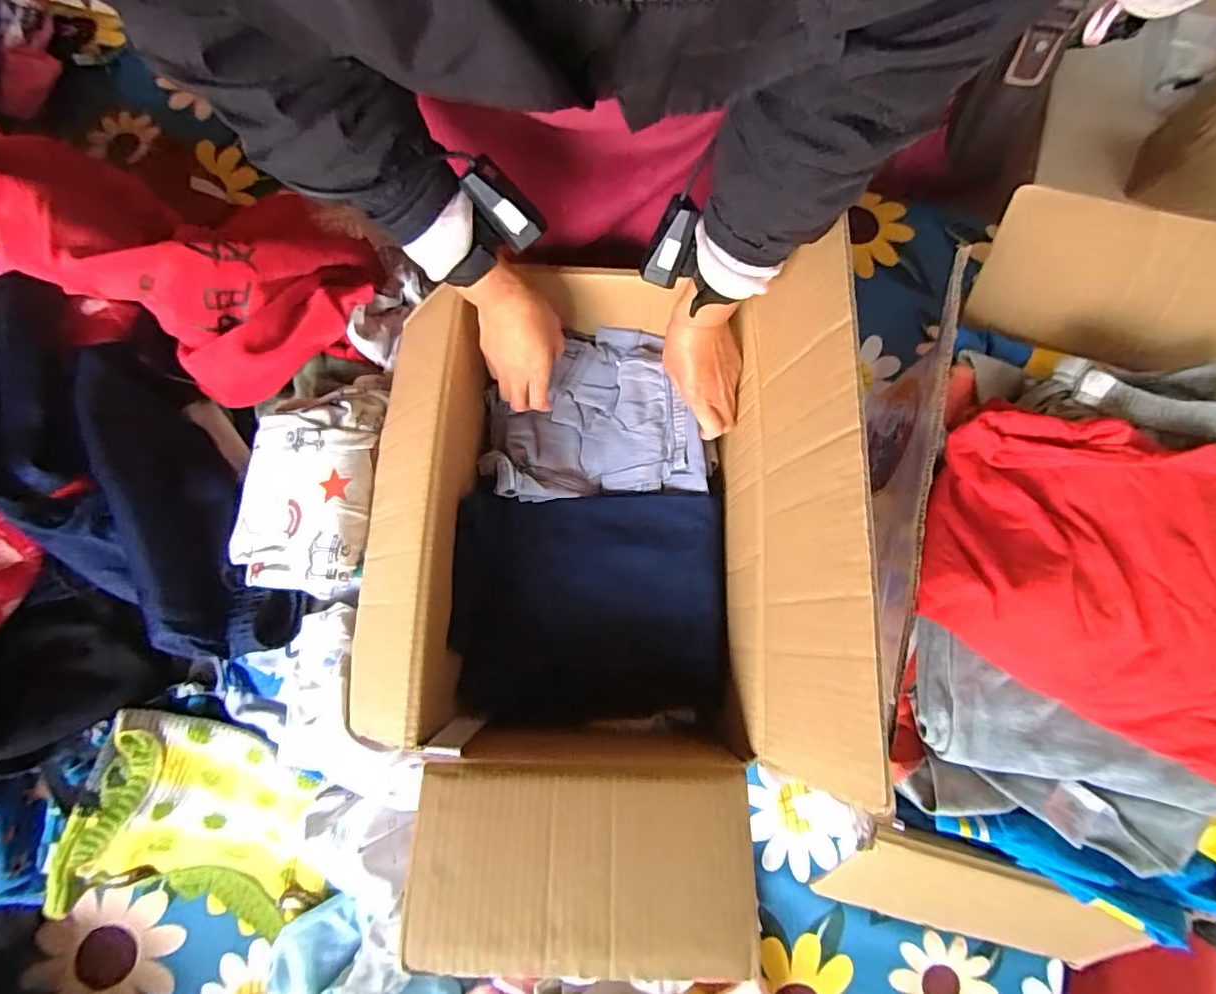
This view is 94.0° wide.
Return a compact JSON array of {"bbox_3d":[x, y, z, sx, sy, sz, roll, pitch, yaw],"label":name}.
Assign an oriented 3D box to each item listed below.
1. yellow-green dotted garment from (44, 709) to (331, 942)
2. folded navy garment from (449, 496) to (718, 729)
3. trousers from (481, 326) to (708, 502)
[{"bbox_3d":[-0.415,0.352,0.605,0.216,0.131,0.213,0,80,1],"label":"yellow-green dotted garment"},{"bbox_3d":[-0.019,0.108,0.594,0.272,0.028,0.222,-1,80,0],"label":"folded navy garment"},{"bbox_3d":[-0.017,-0.093,0.634,0.233,0.038,0.196,-2,80,0],"label":"trousers"}]

